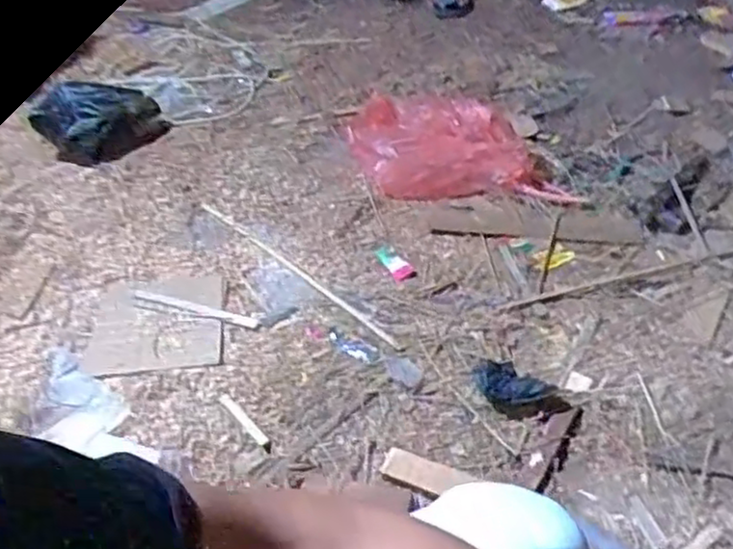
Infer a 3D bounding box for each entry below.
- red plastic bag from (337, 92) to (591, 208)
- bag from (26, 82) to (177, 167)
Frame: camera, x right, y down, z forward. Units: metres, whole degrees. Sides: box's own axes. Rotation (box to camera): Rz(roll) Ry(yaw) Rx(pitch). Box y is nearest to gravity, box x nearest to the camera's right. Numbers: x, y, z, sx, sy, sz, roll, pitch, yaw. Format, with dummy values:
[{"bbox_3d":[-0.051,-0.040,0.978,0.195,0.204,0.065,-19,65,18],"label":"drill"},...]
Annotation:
[{"bbox_3d":[0.179,-0.258,1.459,0.431,0.109,0.284,-3,43,3],"label":"red plastic bag"},{"bbox_3d":[-0.513,-0.308,1.428,0.133,0.126,0.222,30,53,32],"label":"bag"}]

